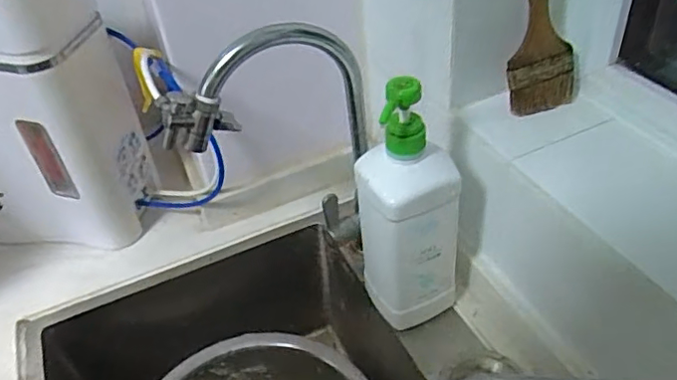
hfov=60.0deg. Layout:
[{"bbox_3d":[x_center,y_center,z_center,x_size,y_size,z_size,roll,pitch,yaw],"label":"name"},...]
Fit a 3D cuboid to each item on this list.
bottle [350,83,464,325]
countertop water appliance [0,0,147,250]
[{"bbox_3d":[0.064,0.022,0.550,0.096,0.258,0.060,2,40,11],"label":"bottle"},{"bbox_3d":[-0.390,-0.086,0.696,0.259,0.338,0.111,0,40,9],"label":"countertop water appliance"}]

